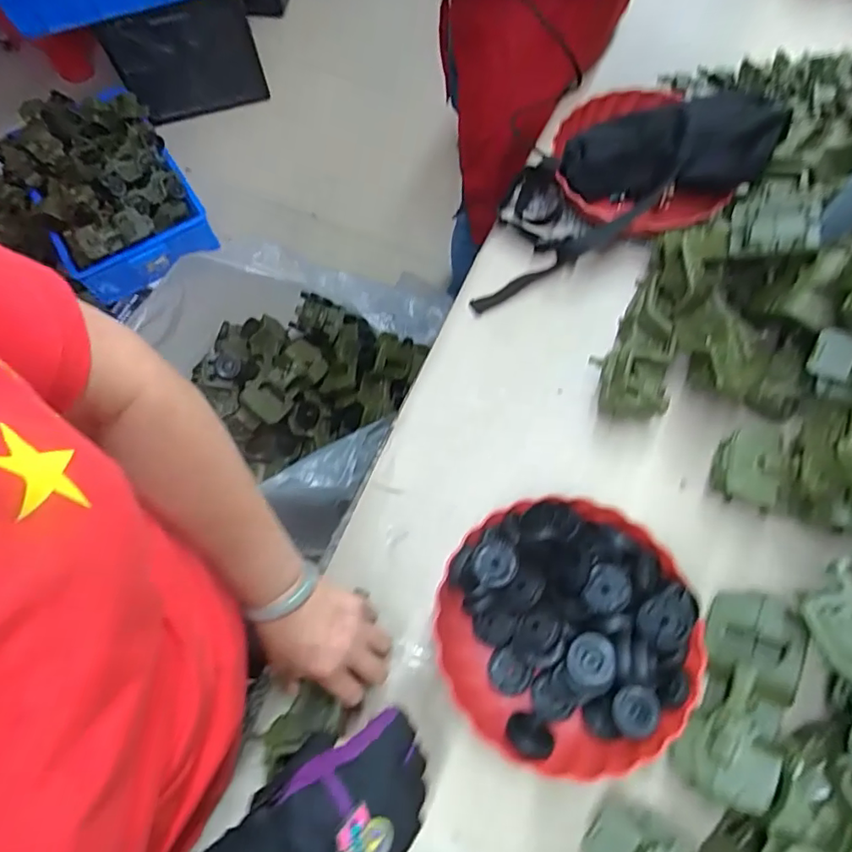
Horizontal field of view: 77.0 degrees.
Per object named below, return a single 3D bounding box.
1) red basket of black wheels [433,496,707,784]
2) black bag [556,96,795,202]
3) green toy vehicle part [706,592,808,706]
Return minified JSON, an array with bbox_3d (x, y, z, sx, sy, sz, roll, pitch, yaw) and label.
[{"bbox_3d":[0.129,0.191,0.503,0.229,0.072,0.230,-1,69,2],"label":"red basket of black wheels"},{"bbox_3d":[0.305,-0.340,0.679,0.247,0.093,0.089,0,68,20],"label":"black bag"},{"bbox_3d":[0.304,0.200,0.495,0.022,0.081,0.086,28,73,-33],"label":"green toy vehicle part"}]

